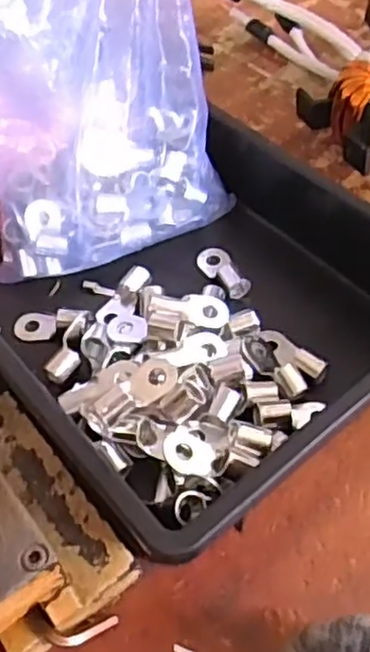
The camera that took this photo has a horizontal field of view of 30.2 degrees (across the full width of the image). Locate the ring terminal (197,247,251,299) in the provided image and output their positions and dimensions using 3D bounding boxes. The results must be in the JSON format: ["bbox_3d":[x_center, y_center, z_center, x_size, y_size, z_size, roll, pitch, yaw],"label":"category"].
[{"bbox_3d":[0.026,-0.039,0.477,0.021,0.018,0.054,-21,40,-15],"label":"ring terminal"}]

